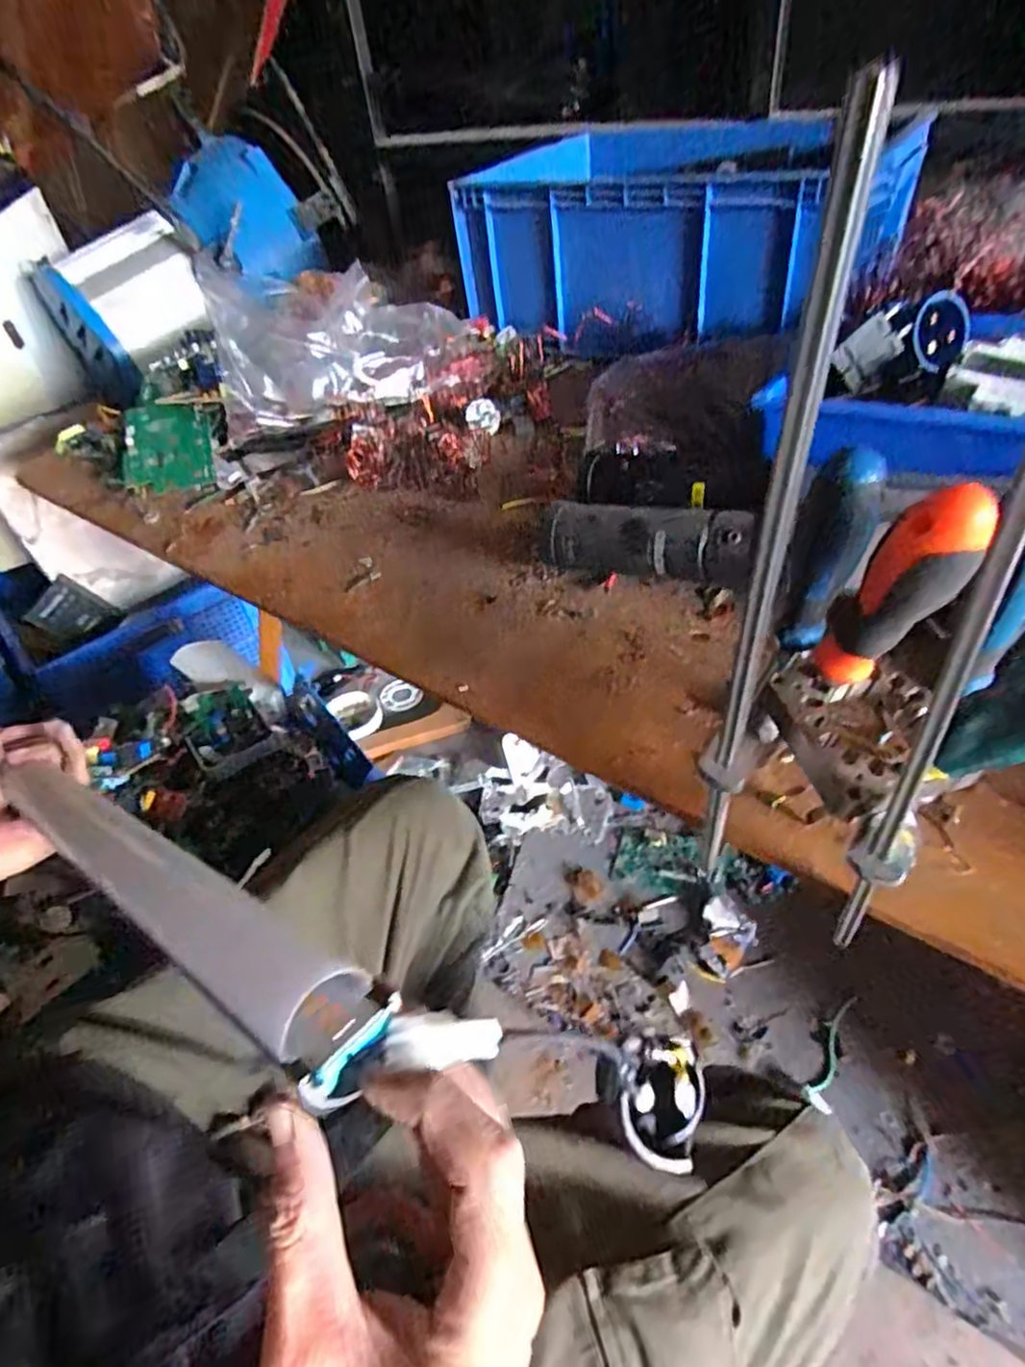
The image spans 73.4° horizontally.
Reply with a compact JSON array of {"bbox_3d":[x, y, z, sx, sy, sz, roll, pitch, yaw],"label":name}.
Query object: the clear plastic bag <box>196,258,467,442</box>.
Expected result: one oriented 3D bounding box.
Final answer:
[{"bbox_3d":[-0.183,-0.365,0.743,0.274,0.150,0.145,-15,46,-4],"label":"clear plastic bag"}]

